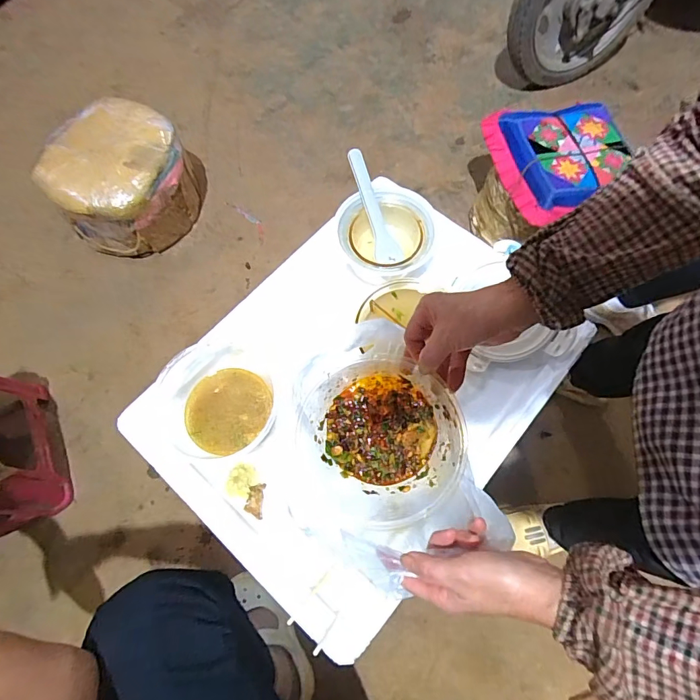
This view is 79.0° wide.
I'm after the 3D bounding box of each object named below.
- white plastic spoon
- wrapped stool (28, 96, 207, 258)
[{"bbox_3d":[0.036,-0.229,0.688,0.040,0.022,0.187,-22,97,-10],"label":"white plastic spoon"},{"bbox_3d":[-0.585,-0.464,1.141,0.304,0.265,0.350,-2,68,1],"label":"wrapped stool"}]

